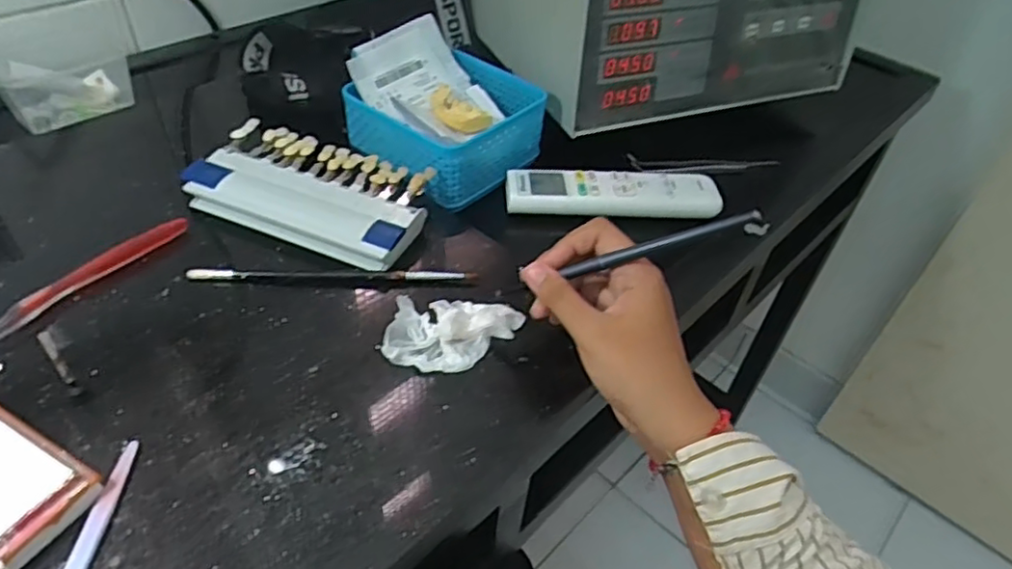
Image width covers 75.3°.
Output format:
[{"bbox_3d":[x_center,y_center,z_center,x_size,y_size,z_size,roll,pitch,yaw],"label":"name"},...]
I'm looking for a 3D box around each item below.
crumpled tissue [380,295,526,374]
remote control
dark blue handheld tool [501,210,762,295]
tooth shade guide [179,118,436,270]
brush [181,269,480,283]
[{"bbox_3d":[-0.033,0.029,0.404,0.079,0.018,0.053,7,45,5],"label":"crumpled tissue"},{"bbox_3d":[0.088,-0.077,0.545,0.174,0.021,0.046,0,44,-2],"label":"remote control"},{"bbox_3d":[0.064,-0.015,0.358,0.145,0.010,0.013,-18,36,24],"label":"dark blue handheld tool"},{"bbox_3d":[-0.143,-0.069,0.486,0.174,0.026,0.093,15,46,12],"label":"tooth shade guide"},{"bbox_3d":[-0.113,-0.007,0.437,0.185,0.005,0.012,0,44,-3],"label":"brush"}]

